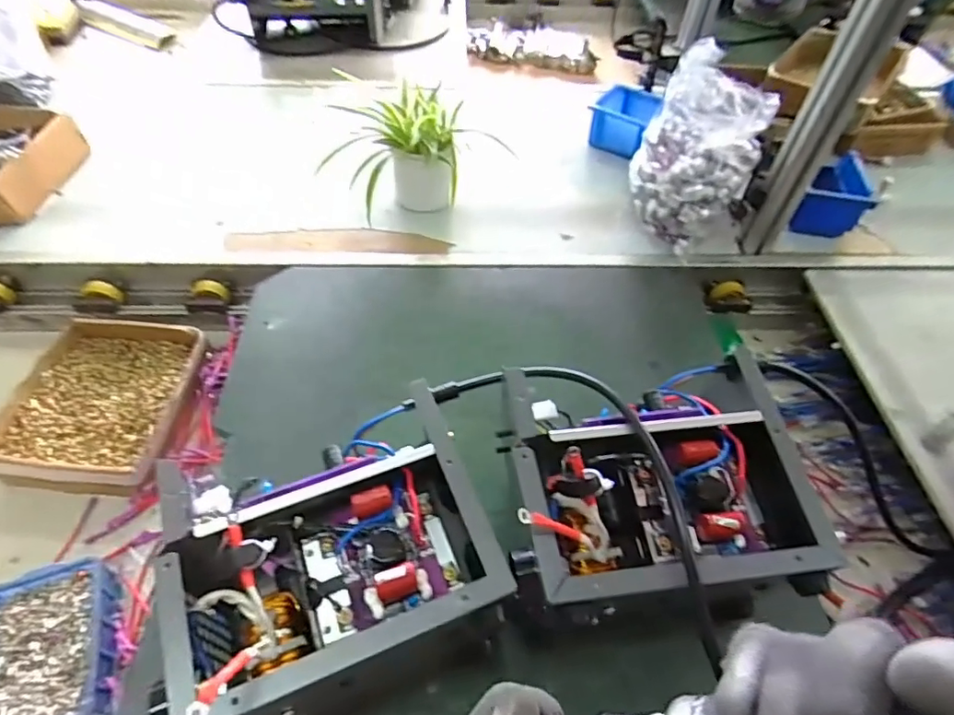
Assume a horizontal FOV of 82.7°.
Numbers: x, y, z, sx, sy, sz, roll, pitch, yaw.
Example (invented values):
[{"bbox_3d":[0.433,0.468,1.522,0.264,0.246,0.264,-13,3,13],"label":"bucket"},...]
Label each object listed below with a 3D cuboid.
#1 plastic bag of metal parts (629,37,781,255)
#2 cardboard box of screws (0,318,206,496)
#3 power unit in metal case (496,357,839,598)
[{"bbox_3d":[0.298,-0.284,0.748,0.144,0.180,0.160,-32,60,-24],"label":"plastic bag of metal parts"},{"bbox_3d":[-0.456,0.050,0.664,0.203,0.043,0.228,3,52,0],"label":"cardboard box of screws"},{"bbox_3d":[0.132,0.095,0.428,0.212,0.103,0.195,-3,52,-5],"label":"power unit in metal case"}]

